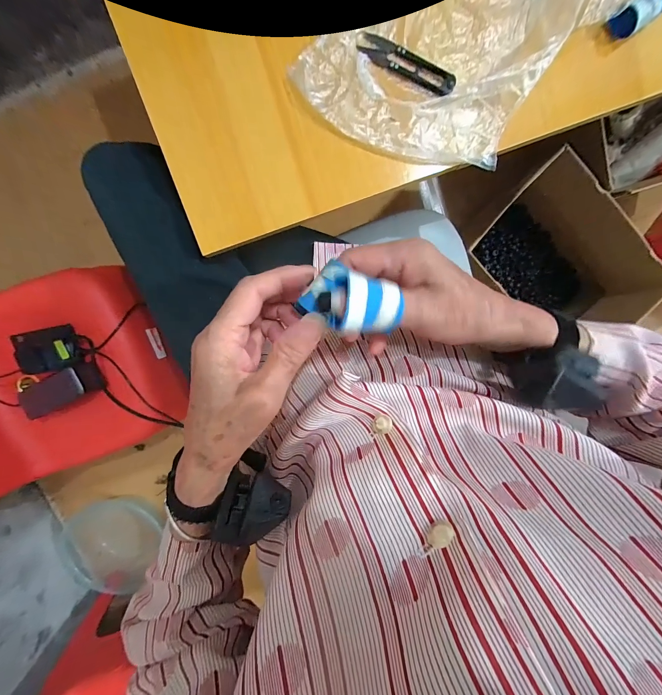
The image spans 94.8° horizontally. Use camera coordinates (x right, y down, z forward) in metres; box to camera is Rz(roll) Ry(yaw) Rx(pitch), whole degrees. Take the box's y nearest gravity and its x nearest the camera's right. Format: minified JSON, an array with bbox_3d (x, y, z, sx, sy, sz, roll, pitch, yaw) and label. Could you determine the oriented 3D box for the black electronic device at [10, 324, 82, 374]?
[{"bbox_3d":[-0.479,0.004,0.516,0.086,0.048,0.080,-18,98,0],"label":"black electronic device"}]

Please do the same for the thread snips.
[{"bbox_3d":[0.075,-0.284,0.304,0.104,0.008,0.024,23,96,-5],"label":"thread snips"}]

